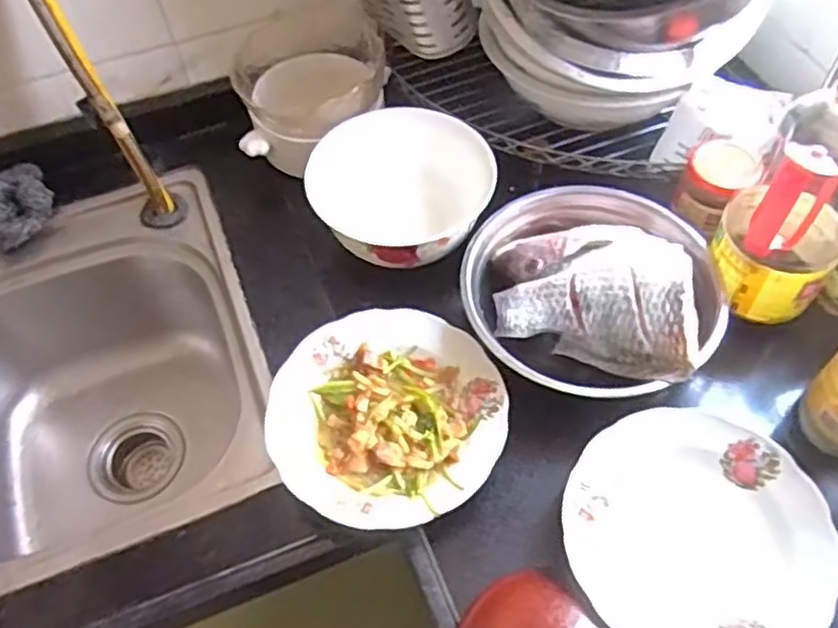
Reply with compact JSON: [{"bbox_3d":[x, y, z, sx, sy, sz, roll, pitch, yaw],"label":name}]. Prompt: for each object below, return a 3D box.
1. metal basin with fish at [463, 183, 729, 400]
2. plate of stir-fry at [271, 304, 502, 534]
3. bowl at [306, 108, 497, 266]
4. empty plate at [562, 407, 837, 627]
[{"bbox_3d":[0.161,-0.039,0.656,0.217,0.082,0.213,-2,56,3],"label":"metal basin with fish"},{"bbox_3d":[-0.025,0.083,0.615,0.188,0.032,0.197,-2,56,3],"label":"plate of stir-fry"},{"bbox_3d":[-0.015,-0.125,0.721,0.173,0.068,0.170,-2,56,3],"label":"bowl"},{"bbox_3d":[0.210,0.167,0.550,0.191,0.033,0.191,-2,56,3],"label":"empty plate"}]

